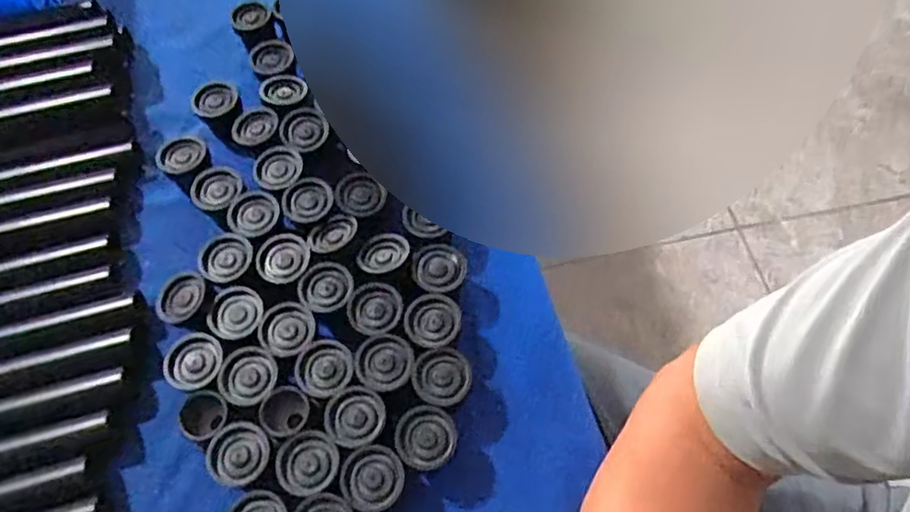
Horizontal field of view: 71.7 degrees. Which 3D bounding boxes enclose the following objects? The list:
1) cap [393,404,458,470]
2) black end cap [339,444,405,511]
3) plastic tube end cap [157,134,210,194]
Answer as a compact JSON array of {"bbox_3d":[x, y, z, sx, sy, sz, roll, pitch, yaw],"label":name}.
[{"bbox_3d":[-0.016,0.110,0.373,0.035,0.028,0.034,-1,62,1],"label":"cap"},{"bbox_3d":[-0.046,0.130,0.364,0.034,0.027,0.034,-1,62,1],"label":"black end cap"},{"bbox_3d":[-0.196,-0.066,0.466,0.034,0.029,0.033,-36,67,-16],"label":"plastic tube end cap"}]

